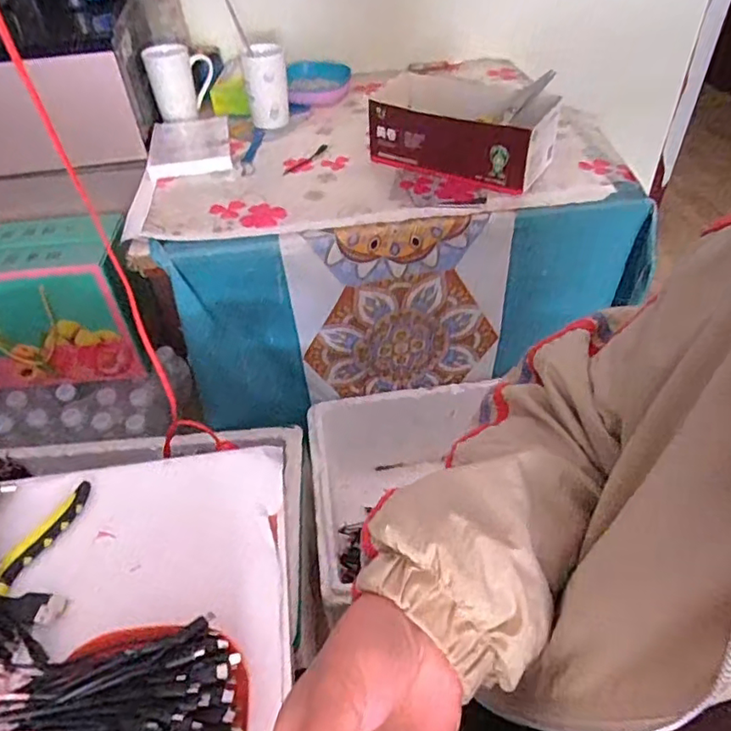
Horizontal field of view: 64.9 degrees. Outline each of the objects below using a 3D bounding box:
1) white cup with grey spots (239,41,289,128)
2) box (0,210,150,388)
[{"bbox_3d":[-0.169,-0.478,0.990,0.072,0.119,0.058,-12,45,-9],"label":"white cup with grey spots"},{"bbox_3d":[-0.550,-0.106,0.987,0.315,0.232,0.181,-1,45,2],"label":"box"}]

